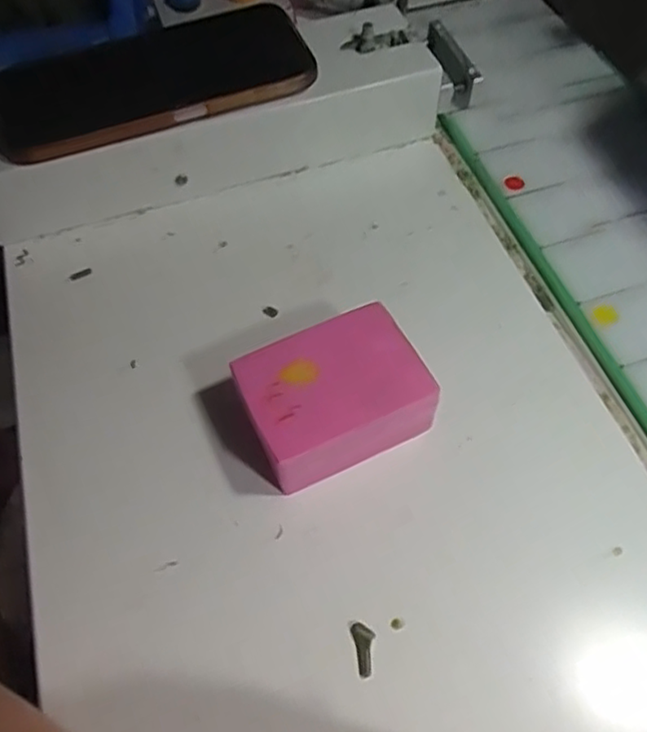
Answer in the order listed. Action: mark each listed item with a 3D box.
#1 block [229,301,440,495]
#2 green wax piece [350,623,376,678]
[{"bbox_3d":[0.004,0.013,0.278,0.072,0.036,0.052,-23,60,-10],"label":"block"},{"bbox_3d":[0.015,0.103,0.238,0.008,0.004,0.018,-11,59,-3],"label":"green wax piece"}]

